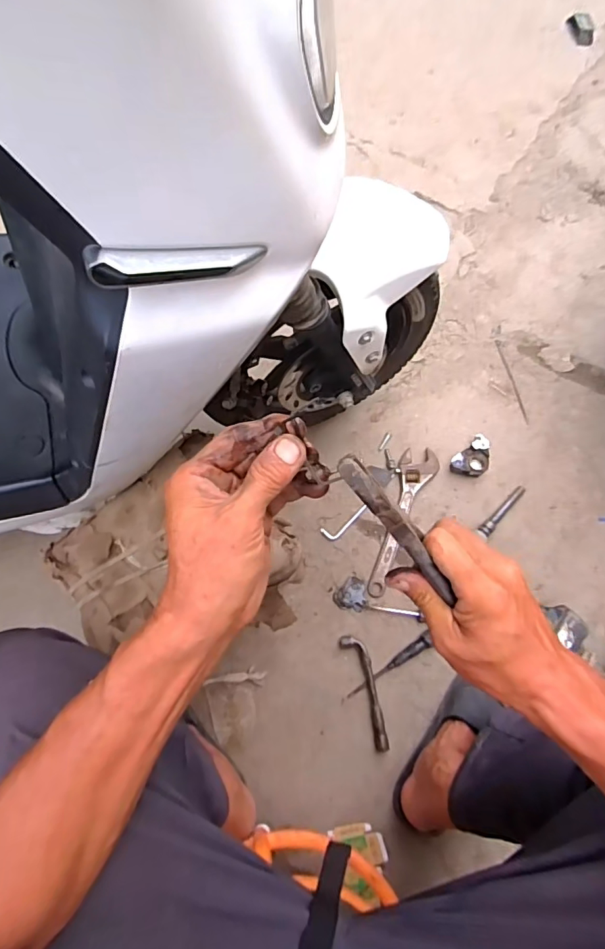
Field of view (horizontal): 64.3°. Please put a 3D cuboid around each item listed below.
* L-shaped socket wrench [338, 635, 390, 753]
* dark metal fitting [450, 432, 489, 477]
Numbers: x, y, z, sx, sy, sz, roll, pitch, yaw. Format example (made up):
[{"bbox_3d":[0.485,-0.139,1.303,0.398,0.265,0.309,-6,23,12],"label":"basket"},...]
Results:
[{"bbox_3d":[0.107,0.346,0.775,0.038,0.016,0.176,-17,73,-8],"label":"L-shaped socket wrench"},{"bbox_3d":[0.324,-0.028,0.909,0.089,0.042,0.060,-42,78,-14],"label":"dark metal fitting"}]

